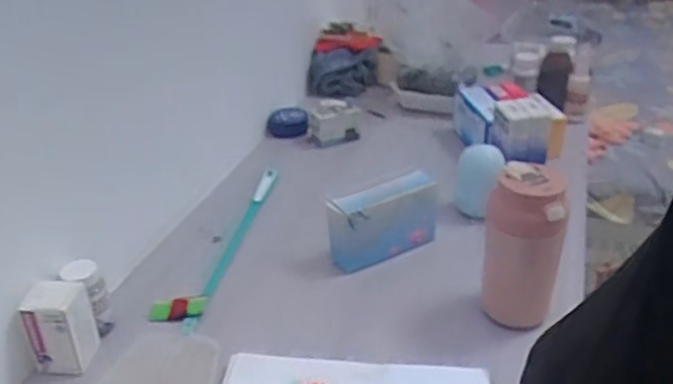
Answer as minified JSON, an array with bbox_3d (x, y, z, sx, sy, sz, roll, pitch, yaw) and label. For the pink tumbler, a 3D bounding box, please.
[{"bbox_3d":[0.197,0.060,0.691,0.074,0.159,0.087,6,32,16],"label":"pink tumbler"}]

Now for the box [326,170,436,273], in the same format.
[{"bbox_3d":[0.056,0.034,0.827,0.151,0.092,0.045,-17,33,-22],"label":"box"}]

